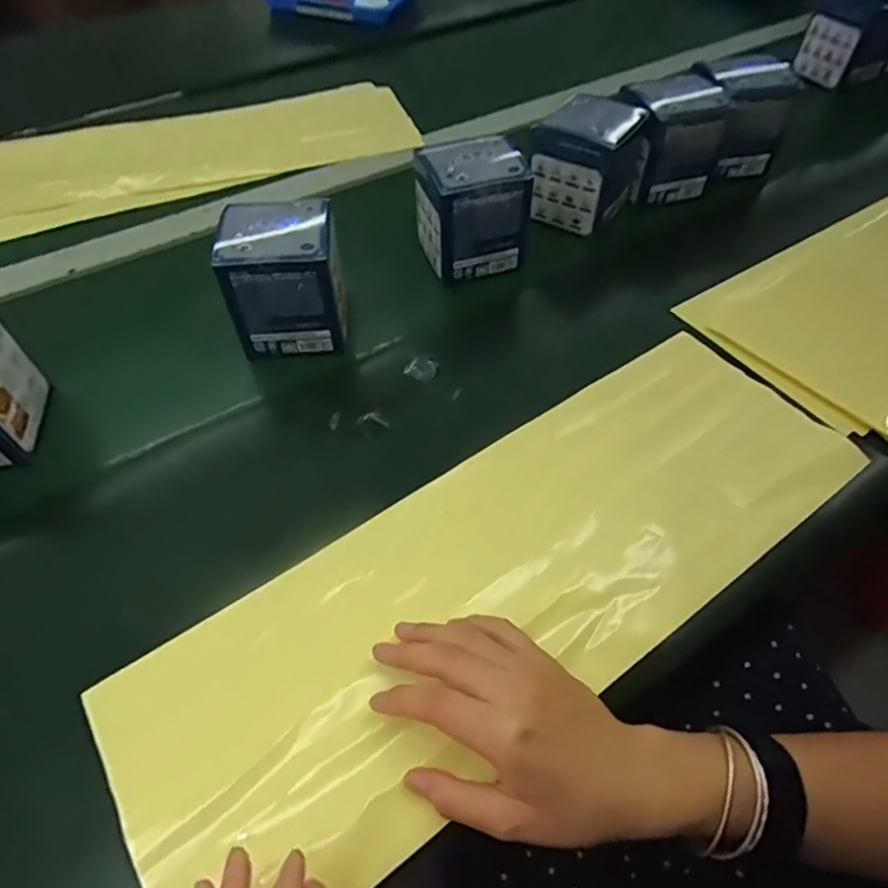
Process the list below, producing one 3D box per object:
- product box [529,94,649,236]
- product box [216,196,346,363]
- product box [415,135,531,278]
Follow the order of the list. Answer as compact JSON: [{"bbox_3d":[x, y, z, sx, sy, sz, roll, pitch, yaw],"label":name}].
[{"bbox_3d":[0.137,-0.276,0.559,0.080,0.099,0.090,27,60,19],"label":"product box"},{"bbox_3d":[-0.124,-0.127,0.461,0.085,0.100,0.073,-4,54,-1],"label":"product box"},{"bbox_3d":[0.023,-0.208,0.521,0.086,0.100,0.081,-15,55,-9],"label":"product box"}]

